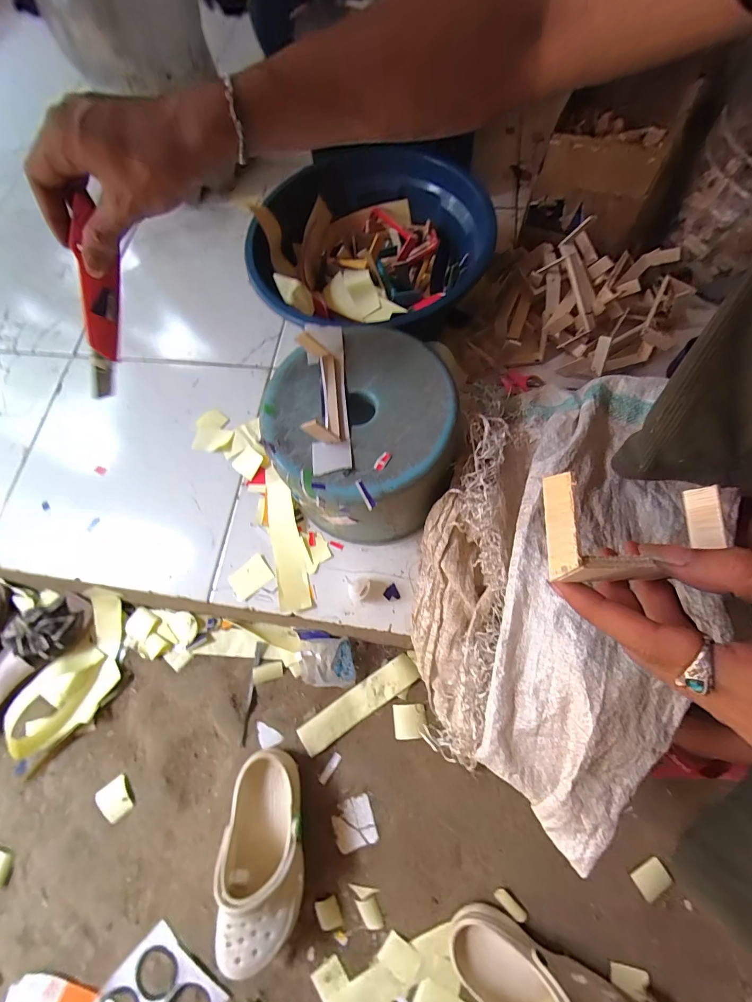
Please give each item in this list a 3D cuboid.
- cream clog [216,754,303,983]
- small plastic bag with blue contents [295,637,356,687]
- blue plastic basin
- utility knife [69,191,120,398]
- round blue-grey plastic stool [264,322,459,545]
[{"bbox_3d":[-0.151,0.470,0.494,0.099,0.092,0.232,-2,71,5],"label":"cream clog"},{"bbox_3d":[-0.079,0.253,0.581,0.090,0.052,0.073,-5,72,0],"label":"small plastic bag with blue contents"},{"bbox_3d":[-0.011,-0.371,0.574,0.333,0.147,0.352,-2,71,5],"label":"blue plastic basin"},{"bbox_3d":[-0.254,-0.173,0.347,0.018,0.180,0.028,45,43,16],"label":"utility knife"},{"bbox_3d":[-0.018,-0.070,0.497,0.211,0.189,0.221,-2,71,5],"label":"round blue-grey plastic stool"}]

